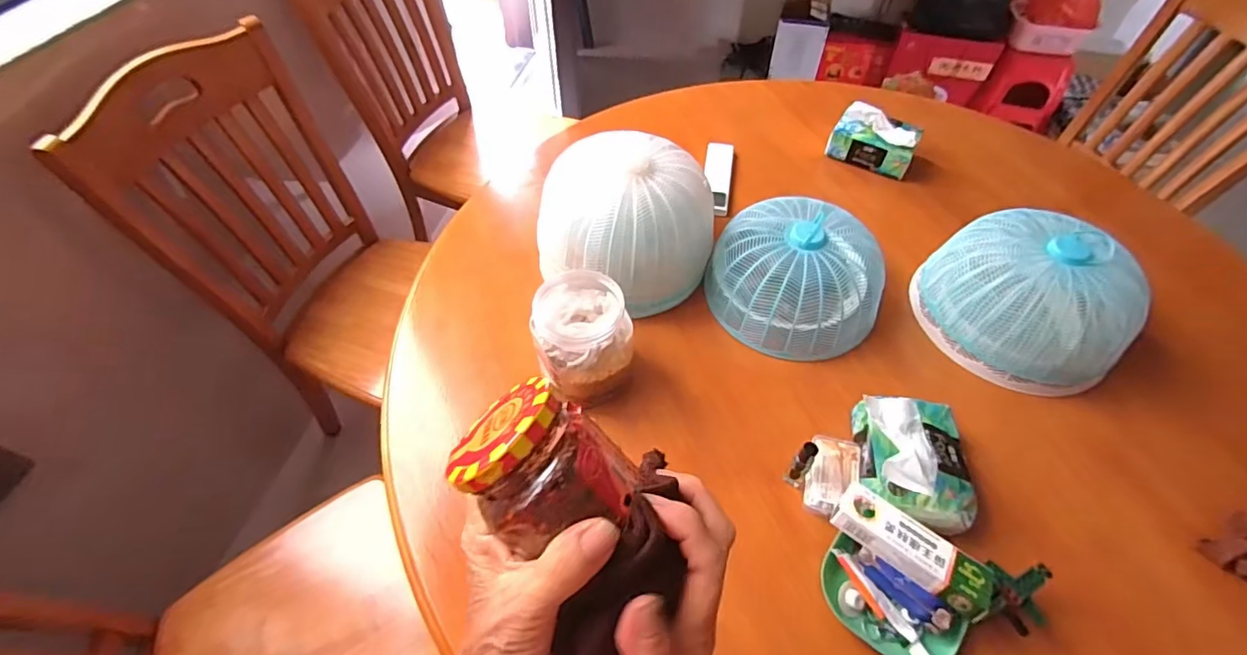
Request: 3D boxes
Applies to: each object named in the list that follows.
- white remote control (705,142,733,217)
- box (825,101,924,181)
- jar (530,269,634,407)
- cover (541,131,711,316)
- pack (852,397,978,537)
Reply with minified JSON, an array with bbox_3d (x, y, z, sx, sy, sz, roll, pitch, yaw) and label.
[{"bbox_3d":[0.161,-0.258,0.922,0.047,0.016,0.181,8,55,5],"label":"white remote control"},{"bbox_3d":[0.433,-0.327,0.928,0.137,0.080,0.081,29,59,19],"label":"box"},{"bbox_3d":[-0.048,0.018,0.641,0.104,0.145,0.112,0,55,0],"label":"jar"},{"bbox_3d":[0.009,-0.140,0.738,0.205,0.177,0.211,33,61,21],"label":"cover"},{"bbox_3d":[0.312,0.144,0.589,0.109,0.077,0.138,8,55,5],"label":"pack"}]

